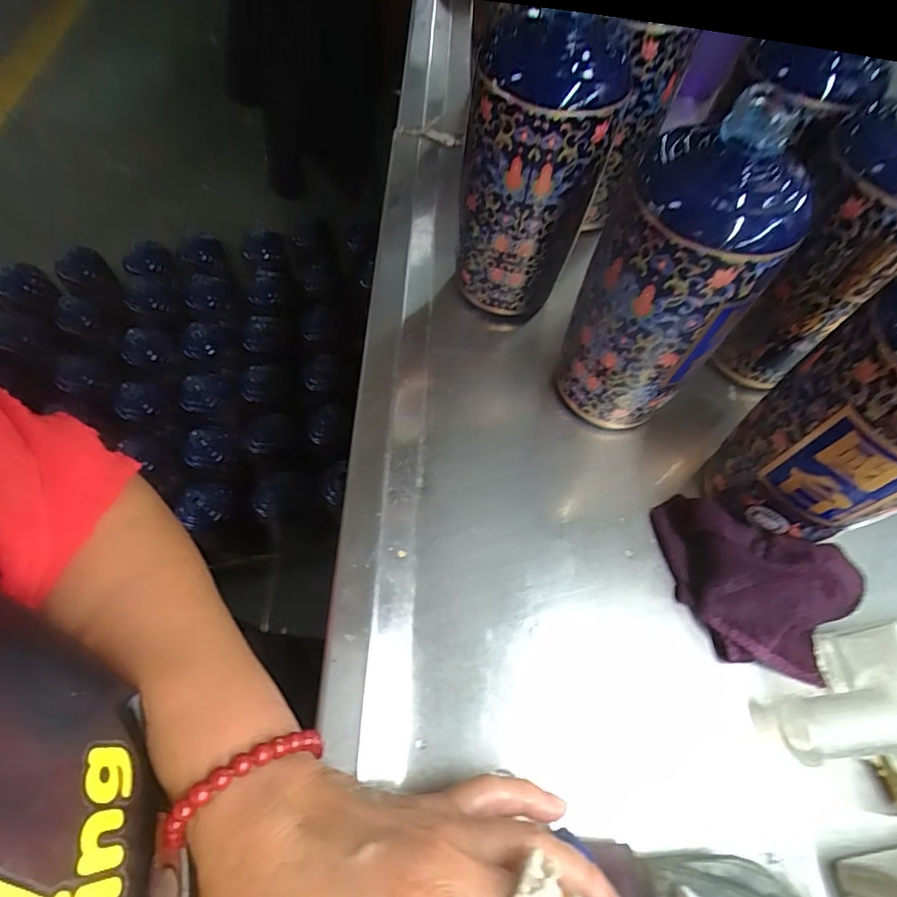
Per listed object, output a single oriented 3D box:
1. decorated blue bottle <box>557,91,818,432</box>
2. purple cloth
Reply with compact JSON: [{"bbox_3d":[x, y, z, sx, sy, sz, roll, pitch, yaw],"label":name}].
[{"bbox_3d":[0.114,-0.082,0.292,0.067,0.172,0.077,-34,68,-18],"label":"decorated blue bottle"},{"bbox_3d":[0.170,0.077,0.302,0.112,0.034,0.077,25,64,11],"label":"purple cloth"}]

